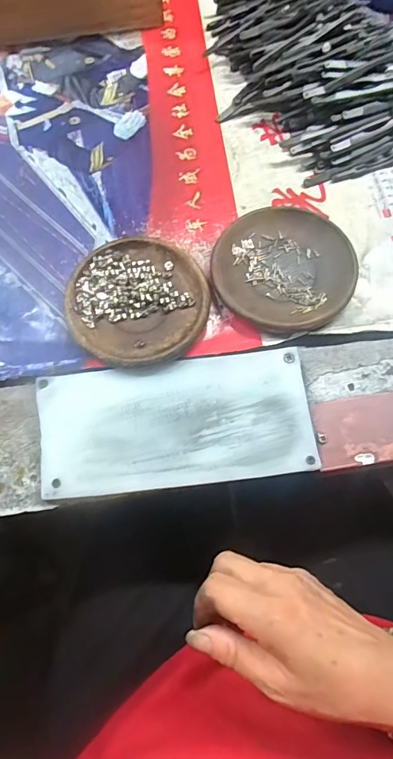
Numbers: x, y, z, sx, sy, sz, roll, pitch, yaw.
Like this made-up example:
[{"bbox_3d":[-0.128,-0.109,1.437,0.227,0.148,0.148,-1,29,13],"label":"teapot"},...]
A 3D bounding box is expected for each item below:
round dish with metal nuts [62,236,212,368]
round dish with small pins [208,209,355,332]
[{"bbox_3d":[-0.047,-0.062,0.357,0.108,0.019,0.112,0,71,1],"label":"round dish with metal nuts"},{"bbox_3d":[0.072,-0.090,0.364,0.111,0.014,0.109,0,71,1],"label":"round dish with small pins"}]

